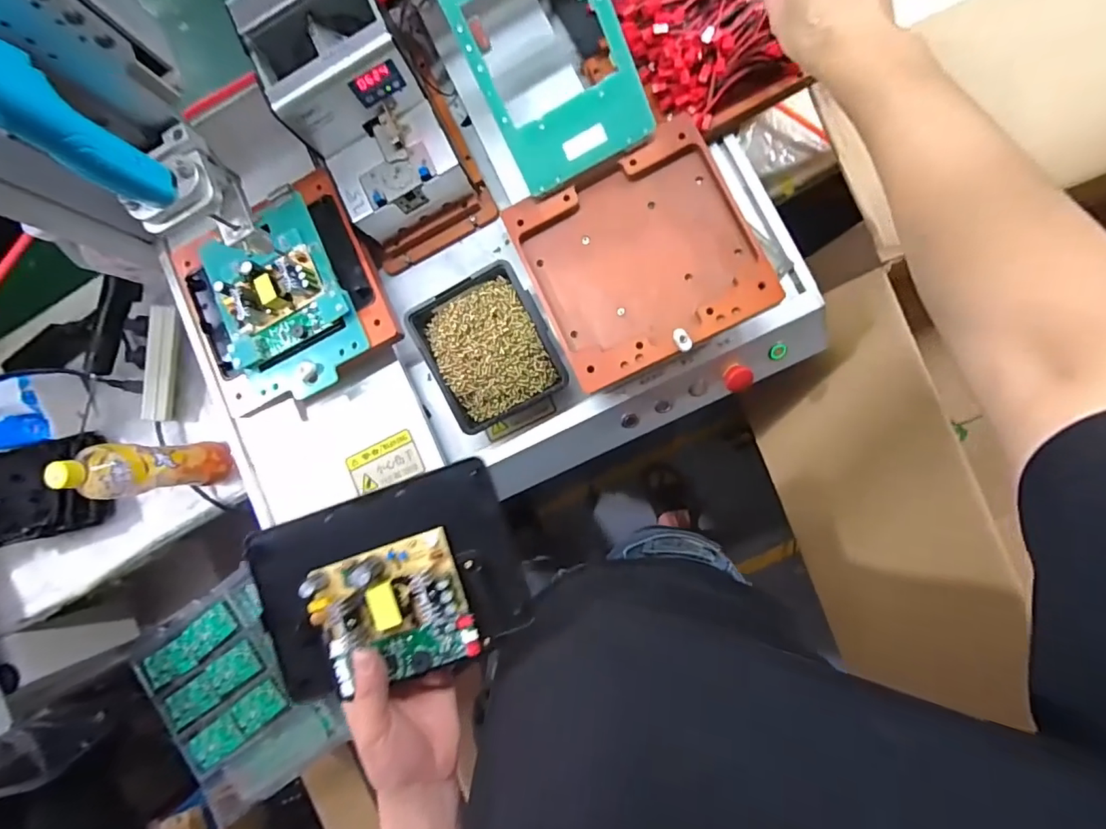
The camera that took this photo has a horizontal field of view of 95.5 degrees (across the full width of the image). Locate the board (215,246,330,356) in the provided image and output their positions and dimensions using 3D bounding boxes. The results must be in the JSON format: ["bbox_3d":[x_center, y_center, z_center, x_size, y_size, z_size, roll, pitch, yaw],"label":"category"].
[{"bbox_3d":[-0.277,-0.117,0.501,0.097,0.026,0.078,-27,84,7],"label":"board"}]

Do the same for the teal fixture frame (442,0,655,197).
[{"bbox_3d":[-0.004,-0.316,0.436,0.129,0.013,0.199,-24,113,6],"label":"teal fixture frame"}]

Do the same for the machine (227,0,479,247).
[{"bbox_3d":[-0.186,-0.303,0.491,0.120,0.125,0.201,-25,85,7],"label":"machine"}]

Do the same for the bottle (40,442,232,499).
[{"bbox_3d":[-0.517,0.069,0.644,0.063,0.222,0.062,-6,87,9],"label":"bottle"}]

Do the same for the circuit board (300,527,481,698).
[{"bbox_3d":[-0.111,0.137,0.342,0.095,0.034,0.090,-21,85,8],"label":"circuit board"}]

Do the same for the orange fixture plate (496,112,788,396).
[{"bbox_3d":[0.081,-0.148,0.477,0.196,0.024,0.189,-25,85,7],"label":"orange fixture plate"}]

